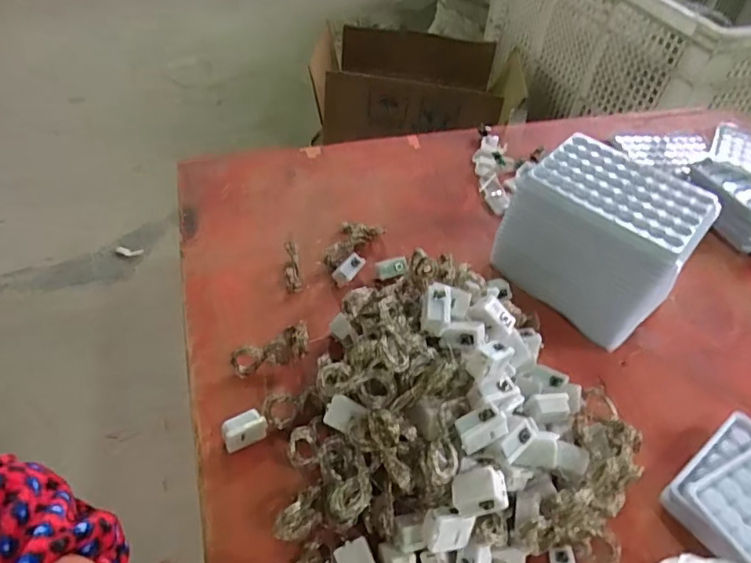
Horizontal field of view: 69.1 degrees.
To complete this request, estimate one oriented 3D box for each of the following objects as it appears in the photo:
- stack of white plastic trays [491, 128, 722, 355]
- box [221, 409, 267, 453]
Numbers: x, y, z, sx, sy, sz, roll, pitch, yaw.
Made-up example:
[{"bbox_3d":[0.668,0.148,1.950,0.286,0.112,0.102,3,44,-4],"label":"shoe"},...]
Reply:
[{"bbox_3d":[0.182,-0.035,0.449,0.129,0.106,0.095,38,55,26],"label":"stack of white plastic trays"},{"bbox_3d":[-0.086,0.098,0.357,0.027,0.022,0.014,-22,53,-23],"label":"box"}]

